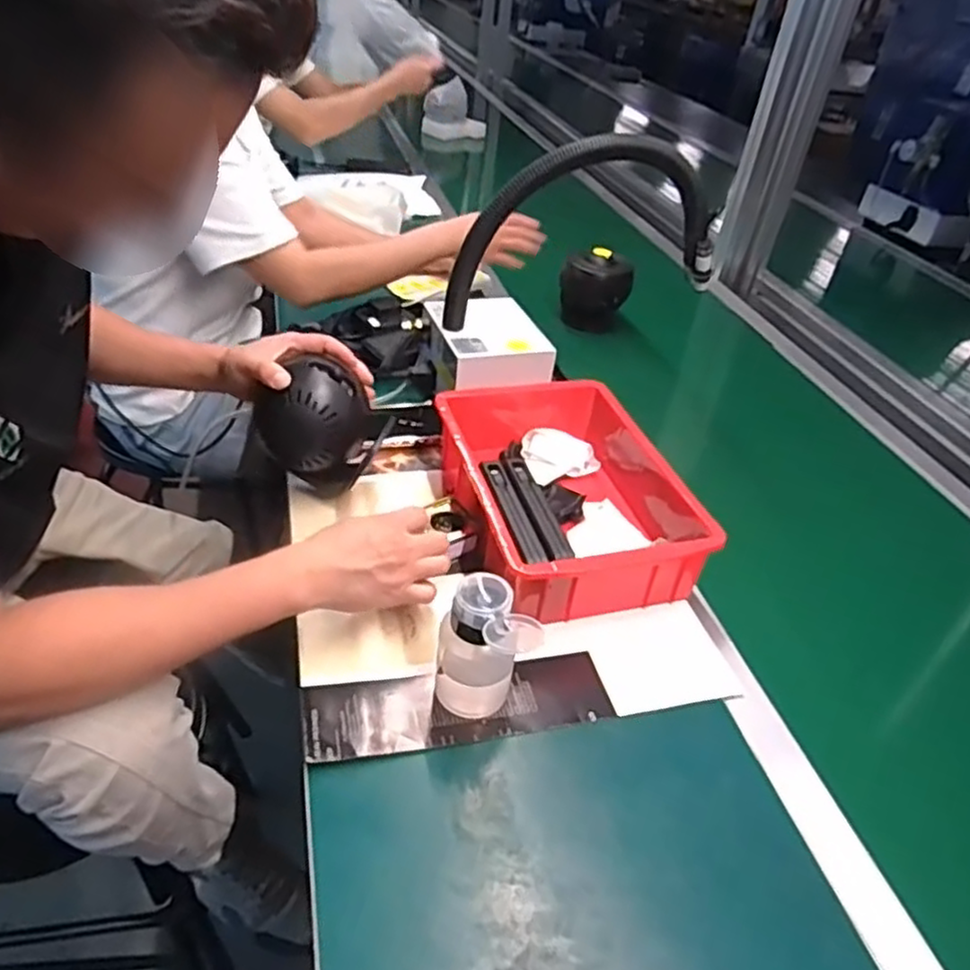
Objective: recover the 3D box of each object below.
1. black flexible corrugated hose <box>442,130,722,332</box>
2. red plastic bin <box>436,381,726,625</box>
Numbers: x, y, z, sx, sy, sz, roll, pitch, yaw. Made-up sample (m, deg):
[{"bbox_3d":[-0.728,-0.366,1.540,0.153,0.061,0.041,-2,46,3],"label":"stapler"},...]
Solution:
[{"bbox_3d":[0.120,-0.290,0.835,0.322,0.217,0.035,-2,38,-12],"label":"black flexible corrugated hose"},{"bbox_3d":[0.085,-0.008,0.775,0.223,0.080,0.324,-7,39,-17],"label":"red plastic bin"}]

